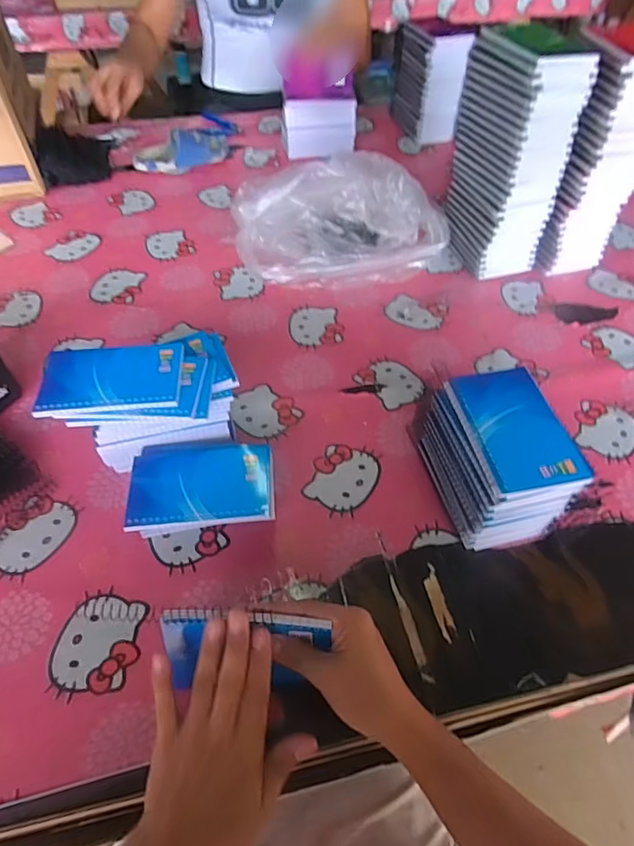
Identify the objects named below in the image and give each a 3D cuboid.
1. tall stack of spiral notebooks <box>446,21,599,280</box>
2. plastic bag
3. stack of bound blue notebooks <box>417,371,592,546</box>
[{"bbox_3d":[0.266,-0.366,0.738,0.108,0.278,0.153,-10,52,-10],"label":"tall stack of spiral notebooks"},{"bbox_3d":[0.035,-0.299,0.768,0.300,0.120,0.183,-14,53,-13],"label":"plastic bag"},{"bbox_3d":[0.170,0.036,0.503,0.089,0.119,0.135,-11,52,-10],"label":"stack of bound blue notebooks"}]

